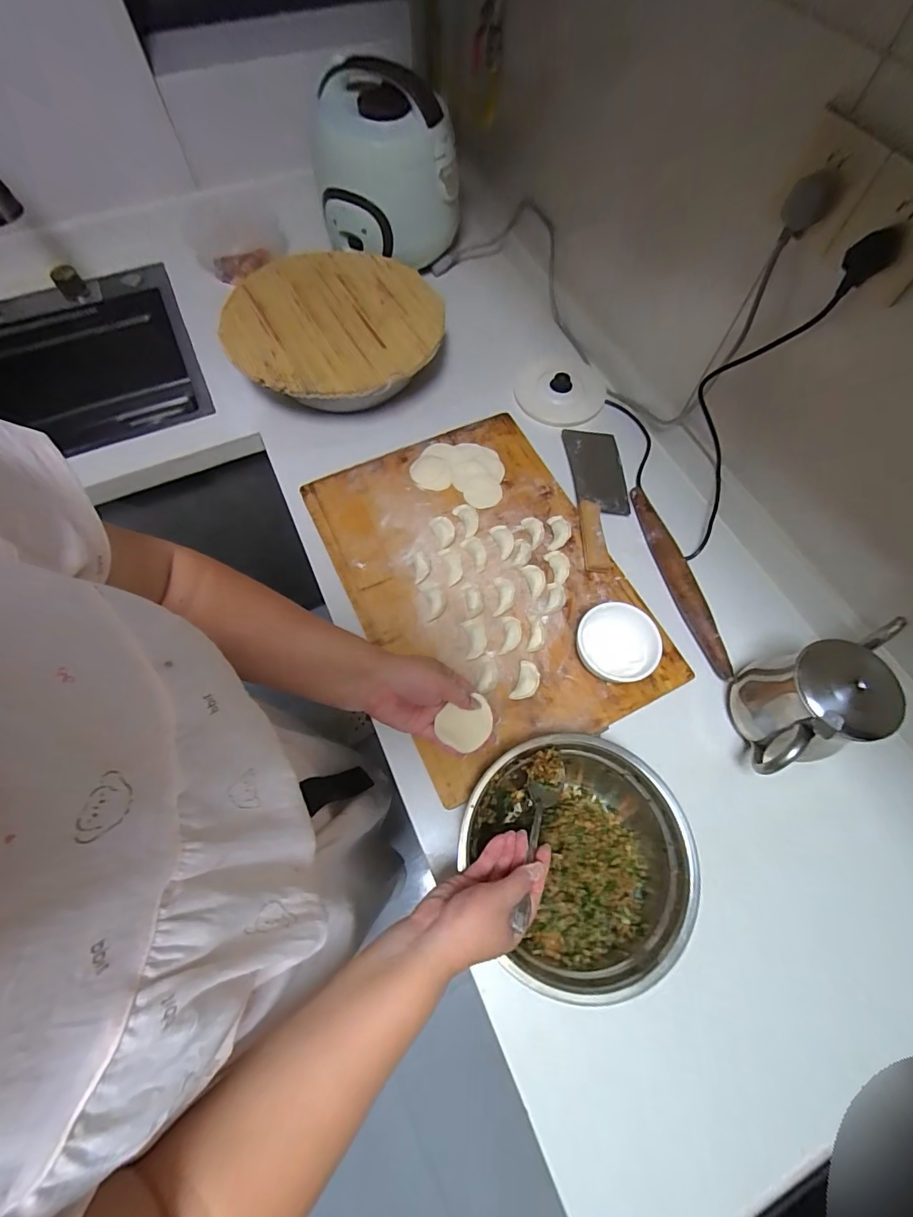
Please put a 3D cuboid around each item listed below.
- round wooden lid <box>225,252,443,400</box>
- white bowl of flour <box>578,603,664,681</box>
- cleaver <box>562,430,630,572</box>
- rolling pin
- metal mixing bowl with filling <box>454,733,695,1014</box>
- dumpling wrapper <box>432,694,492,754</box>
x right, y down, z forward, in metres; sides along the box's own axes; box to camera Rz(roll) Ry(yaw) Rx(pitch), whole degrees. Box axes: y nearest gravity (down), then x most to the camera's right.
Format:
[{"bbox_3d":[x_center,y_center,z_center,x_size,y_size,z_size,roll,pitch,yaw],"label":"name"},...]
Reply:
[{"bbox_3d":[-0.187,-0.449,0.738,0.320,0.020,0.303,1,65,-2],"label":"round wooden lid"},{"bbox_3d":[0.194,0.047,0.582,0.096,0.056,0.093,0,66,-1],"label":"white bowl of flour"},{"bbox_3d":[0.216,-0.175,0.701,0.088,0.031,0.270,0,66,-1],"label":"cleaver"},{"bbox_3d":[0.302,-0.047,0.655,0.035,0.034,0.304,-12,67,-6],"label":"rolling pin"},{"bbox_3d":[0.128,0.254,0.495,0.211,0.079,0.231,-25,69,-11],"label":"metal mixing bowl with filling"},{"bbox_3d":[0.012,0.114,0.473,0.056,0.008,0.046,-39,72,-18],"label":"dumpling wrapper"}]

